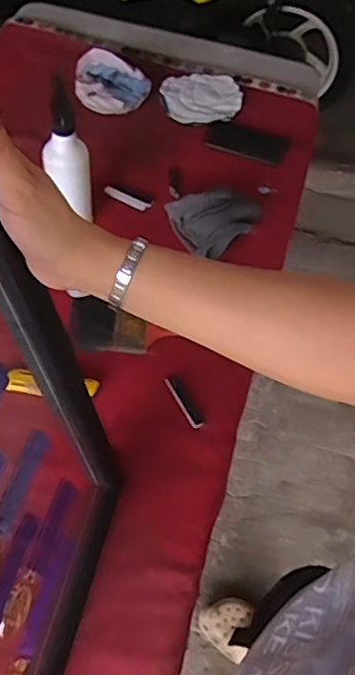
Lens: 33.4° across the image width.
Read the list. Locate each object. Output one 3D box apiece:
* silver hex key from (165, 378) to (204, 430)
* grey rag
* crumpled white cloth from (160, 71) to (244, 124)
[{"bbox_3d":[0.009,0.088,0.802,0.013,0.009,0.081,-27,61,-20],"label":"silver hex key"},{"bbox_3d":[0.071,-0.202,0.994,0.141,0.045,0.120,-27,61,-20],"label":"grey rag"},{"bbox_3d":[0.049,-0.492,1.209,0.160,0.023,0.165,-1,55,-4],"label":"crumpled white cloth"}]

